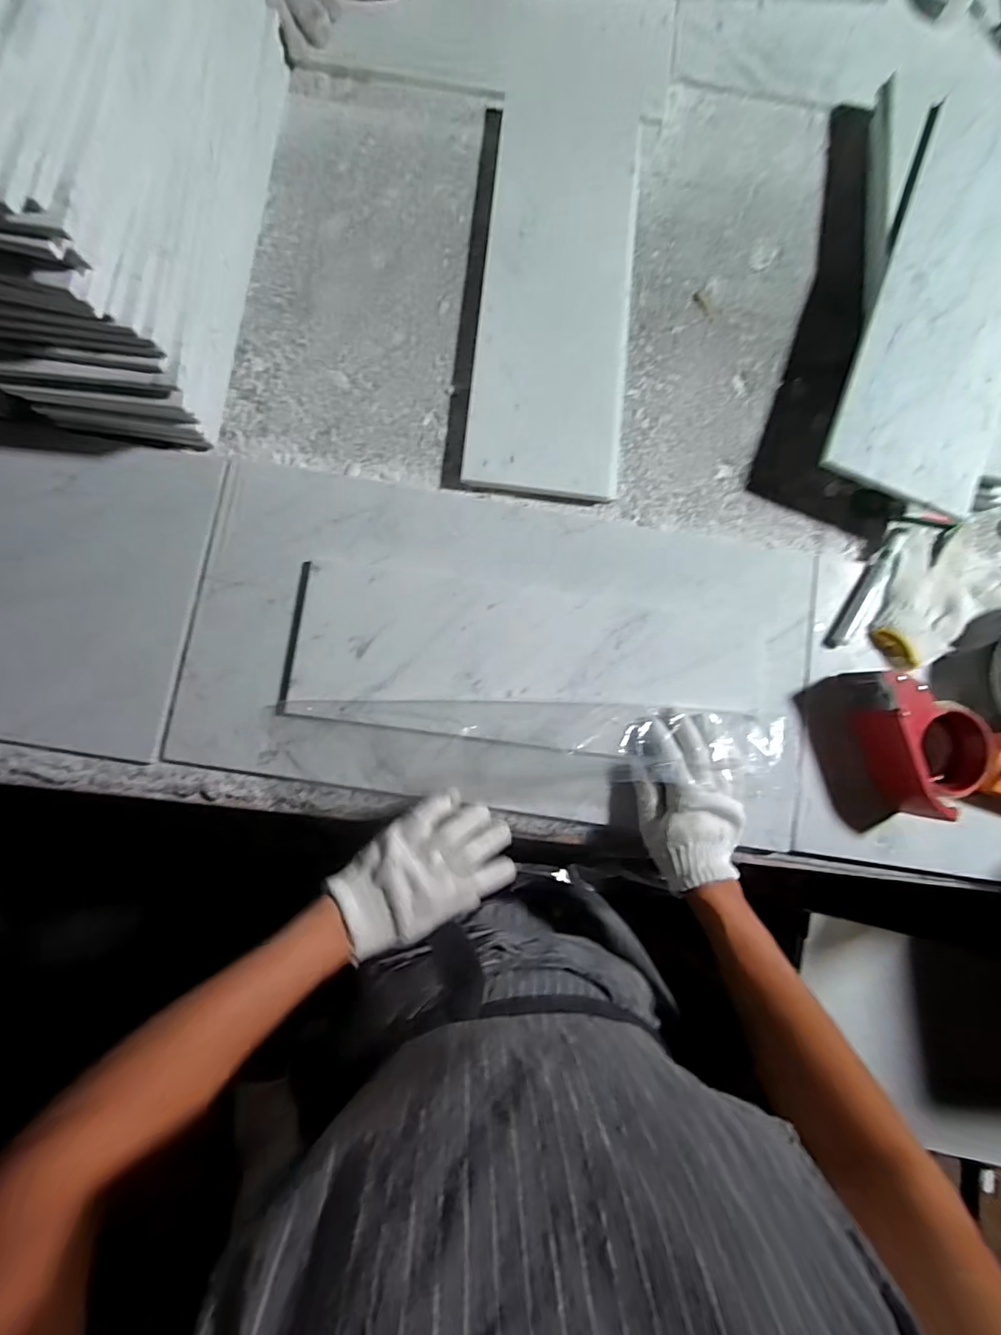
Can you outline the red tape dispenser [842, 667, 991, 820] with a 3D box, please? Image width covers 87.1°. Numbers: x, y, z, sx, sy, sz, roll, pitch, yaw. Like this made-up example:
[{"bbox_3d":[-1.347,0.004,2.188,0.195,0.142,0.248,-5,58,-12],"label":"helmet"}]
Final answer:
[{"bbox_3d":[0.409,0.063,0.504,0.095,0.057,0.140,-16,83,-5],"label":"red tape dispenser"}]

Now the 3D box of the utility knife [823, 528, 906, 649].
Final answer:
[{"bbox_3d":[0.386,-0.086,0.552,0.022,0.007,0.150,33,81,2],"label":"utility knife"}]

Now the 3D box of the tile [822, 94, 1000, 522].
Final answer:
[{"bbox_3d":[0.481,-0.400,0.550,0.156,0.018,0.488,23,84,1],"label":"tile"}]

